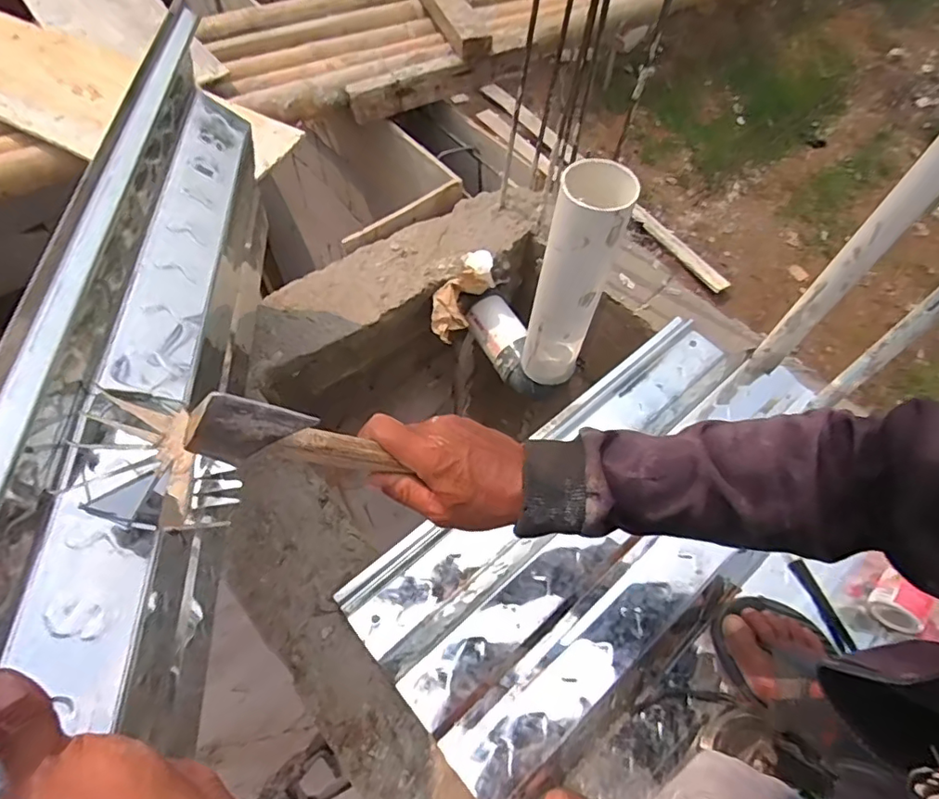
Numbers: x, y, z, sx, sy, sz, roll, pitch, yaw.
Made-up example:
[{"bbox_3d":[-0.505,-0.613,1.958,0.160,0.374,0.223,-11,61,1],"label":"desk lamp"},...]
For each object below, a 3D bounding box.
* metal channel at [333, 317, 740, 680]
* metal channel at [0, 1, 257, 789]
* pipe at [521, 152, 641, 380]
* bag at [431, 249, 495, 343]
[{"bbox_3d":[0.112,0.080,0.669,0.593,0.039,0.111,-37,67,-21],"label":"metal channel"},{"bbox_3d":[-0.221,-0.060,0.388,0.070,0.164,0.559,-4,57,-4],"label":"metal channel"},{"bbox_3d":[0.122,-0.131,0.656,0.072,0.297,0.072,27,62,13],"label":"pipe"},{"bbox_3d":[-0.013,-0.162,0.833,0.057,0.049,0.146,33,89,16],"label":"bag"}]

